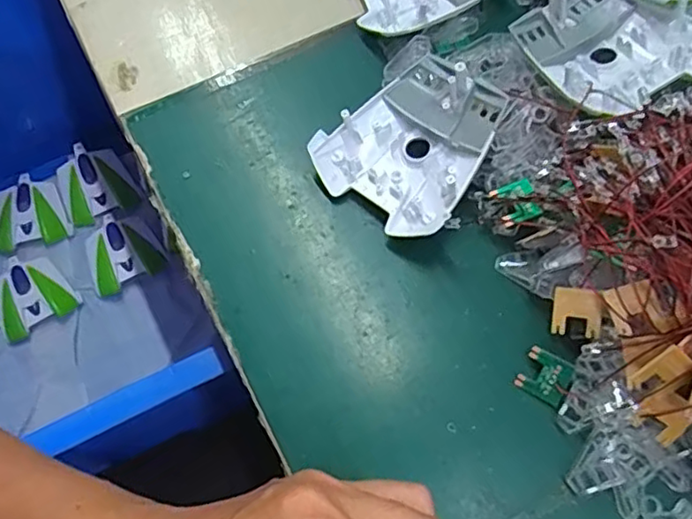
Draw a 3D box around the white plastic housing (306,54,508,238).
[{"bbox_3d":[0.043,-0.072,0.389,0.097,0.034,0.108,40,75,16],"label":"white plastic housing"}]

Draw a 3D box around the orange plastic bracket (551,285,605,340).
[{"bbox_3d":[0.125,0.029,0.332,0.025,0.004,0.026,8,87,20],"label":"orange plastic bracket"}]

